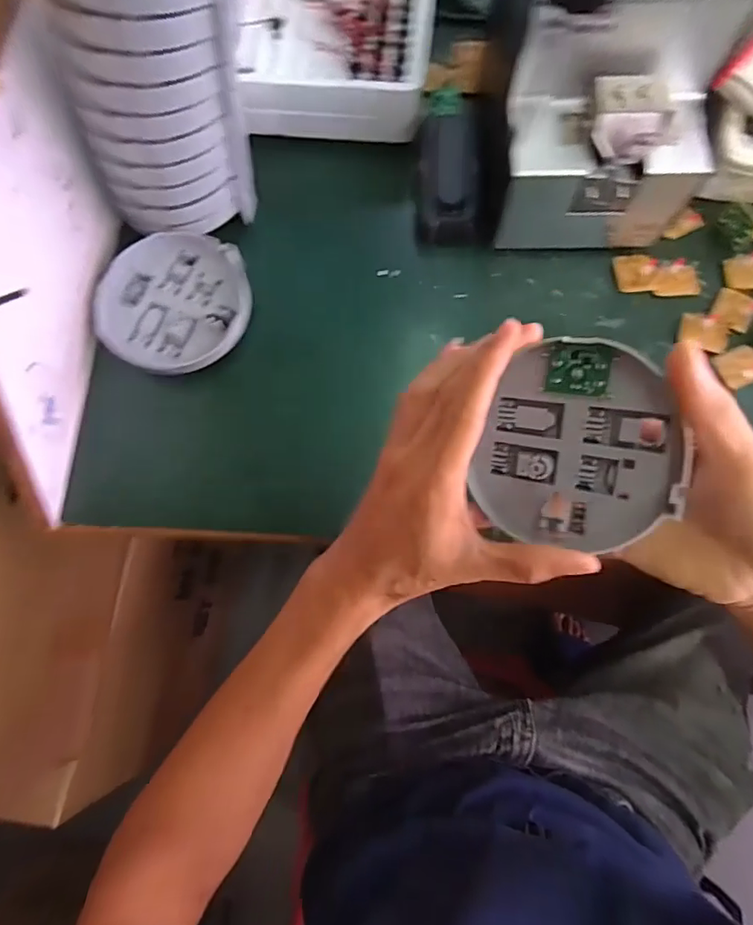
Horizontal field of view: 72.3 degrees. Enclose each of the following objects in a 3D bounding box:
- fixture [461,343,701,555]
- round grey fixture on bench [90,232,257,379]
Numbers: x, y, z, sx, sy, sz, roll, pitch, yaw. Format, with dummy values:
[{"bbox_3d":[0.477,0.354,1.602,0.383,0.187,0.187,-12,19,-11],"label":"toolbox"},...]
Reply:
[{"bbox_3d":[0.099,-0.005,0.255,0.093,0.018,0.101,4,99,28],"label":"fixture"},{"bbox_3d":[-0.147,-0.118,0.378,0.107,0.016,0.105,0,75,1],"label":"round grey fixture on bench"}]

